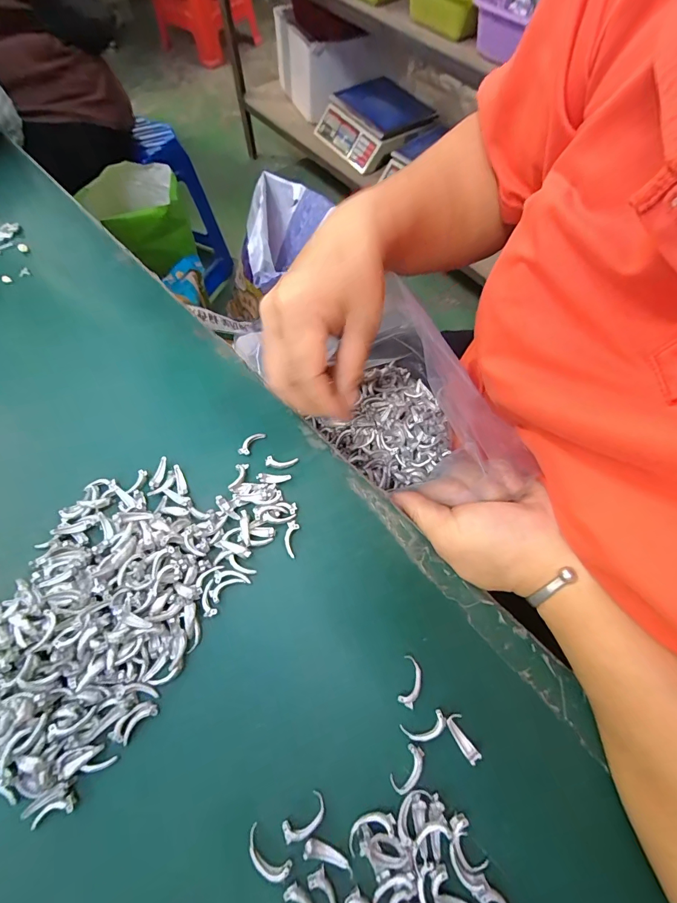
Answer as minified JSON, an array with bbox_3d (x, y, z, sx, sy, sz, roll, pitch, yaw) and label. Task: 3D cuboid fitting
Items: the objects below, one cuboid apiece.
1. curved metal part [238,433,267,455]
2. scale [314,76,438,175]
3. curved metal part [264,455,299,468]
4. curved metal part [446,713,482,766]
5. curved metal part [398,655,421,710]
[{"bbox_3d":[-0.058,-0.006,0.259,0.008,0.004,0.021,35,70,15],"label":"curved metal part"},{"bbox_3d":[0.121,-1.021,1.212,0.291,0.100,0.297,-36,70,-15],"label":"scale"},{"bbox_3d":[-0.037,0.007,0.253,0.020,0.004,0.008,5,66,3],"label":"curved metal part"},{"bbox_3d":[0.060,0.139,0.189,0.008,0.006,0.020,-21,67,-9],"label":"curved metal part"},{"bbox_3d":[0.037,0.118,0.201,0.009,0.006,0.022,13,66,6],"label":"curved metal part"}]

